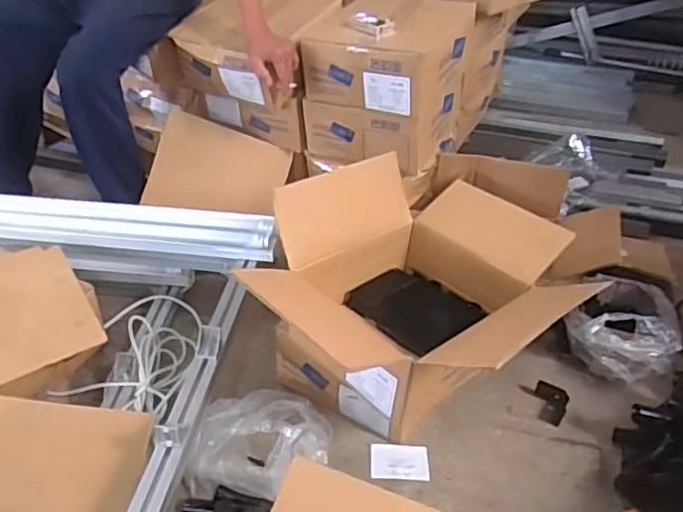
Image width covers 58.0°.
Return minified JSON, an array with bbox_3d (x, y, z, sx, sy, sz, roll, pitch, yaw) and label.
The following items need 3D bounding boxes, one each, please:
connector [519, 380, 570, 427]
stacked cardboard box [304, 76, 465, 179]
[{"bbox_3d":[0.366,0.259,1.115,0.084,0.023,0.070,22,39,27],"label":"connector"},{"bbox_3d":[0.126,-0.352,1.503,0.275,0.139,0.388,17,37,23],"label":"stacked cardboard box"}]

